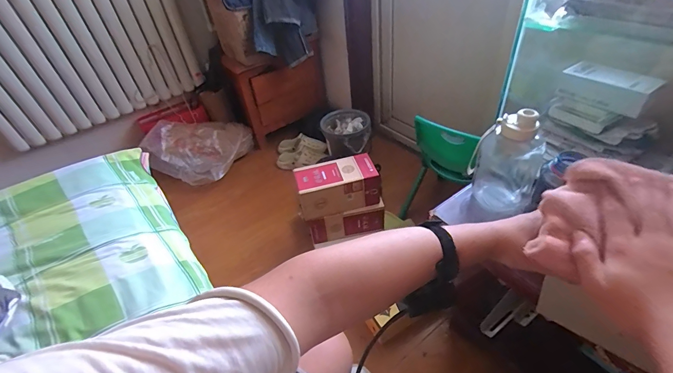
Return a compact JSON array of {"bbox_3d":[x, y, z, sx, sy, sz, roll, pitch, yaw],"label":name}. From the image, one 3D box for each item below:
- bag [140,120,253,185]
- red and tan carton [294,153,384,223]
[{"bbox_3d":[-0.715,-0.204,1.775,0.525,0.225,0.321,-16,43,-11],"label":"bag"},{"bbox_3d":[0.003,-0.007,1.174,0.277,0.107,0.171,-12,42,-6],"label":"red and tan carton"}]

